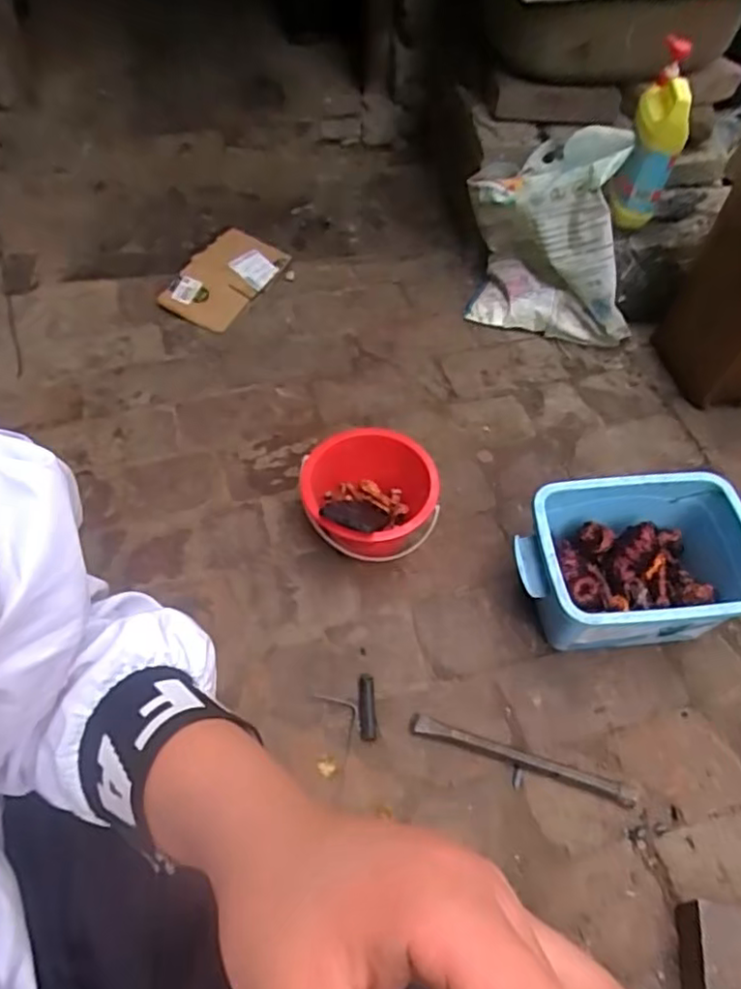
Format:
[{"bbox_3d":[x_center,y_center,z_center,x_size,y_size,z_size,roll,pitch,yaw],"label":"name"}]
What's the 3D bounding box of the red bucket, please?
[{"bbox_3d":[-0.001,0.014,0.933,0.178,0.137,0.178,0,55,-1],"label":"red bucket"}]

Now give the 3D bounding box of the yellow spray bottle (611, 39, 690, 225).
[{"bbox_3d":[0.456,-0.564,1.051,0.087,0.240,0.125,21,57,14],"label":"yellow spray bottle"}]

